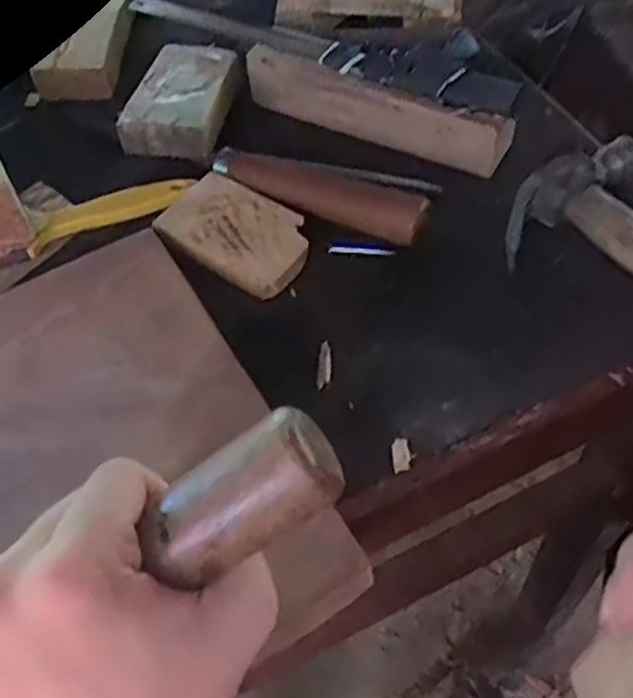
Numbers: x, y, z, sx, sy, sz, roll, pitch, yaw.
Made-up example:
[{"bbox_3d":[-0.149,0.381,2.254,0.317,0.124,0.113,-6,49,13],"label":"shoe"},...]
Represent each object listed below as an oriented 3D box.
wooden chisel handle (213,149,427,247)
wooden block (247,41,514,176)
[{"bbox_3d":[-0.001,-0.101,0.462,0.141,0.019,0.028,21,59,19],"label":"wooden chisel handle"},{"bbox_3d":[0.034,-0.162,0.493,0.189,0.039,0.028,22,59,19],"label":"wooden block"}]

